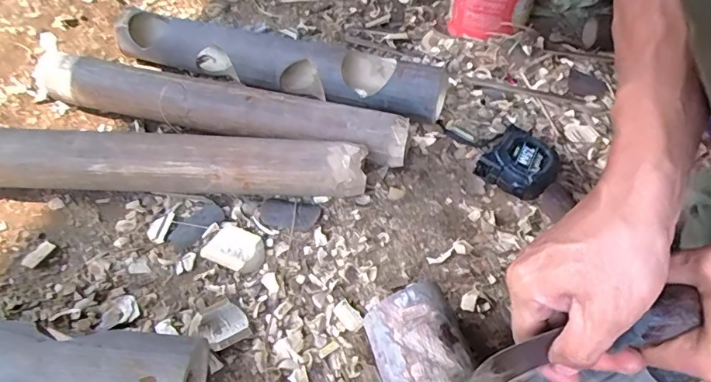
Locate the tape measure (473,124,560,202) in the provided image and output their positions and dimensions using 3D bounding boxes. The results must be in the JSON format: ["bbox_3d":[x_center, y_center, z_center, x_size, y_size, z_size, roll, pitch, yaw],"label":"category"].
[{"bbox_3d":[0.198,-0.033,0.592,0.083,0.042,0.077,26,49,18],"label":"tape measure"}]

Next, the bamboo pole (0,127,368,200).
[{"bbox_3d":[-0.225,-0.024,0.523,0.462,0.067,0.047,2,47,-5],"label":"bamboo pole"}]

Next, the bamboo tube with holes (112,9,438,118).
[{"bbox_3d":[-0.108,-0.182,0.673,0.457,0.086,0.079,19,48,12],"label":"bamboo tube with holes"}]

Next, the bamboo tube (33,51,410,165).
[{"bbox_3d":[-0.184,-0.102,0.600,0.496,0.069,0.061,12,47,5],"label":"bamboo tube"}]

